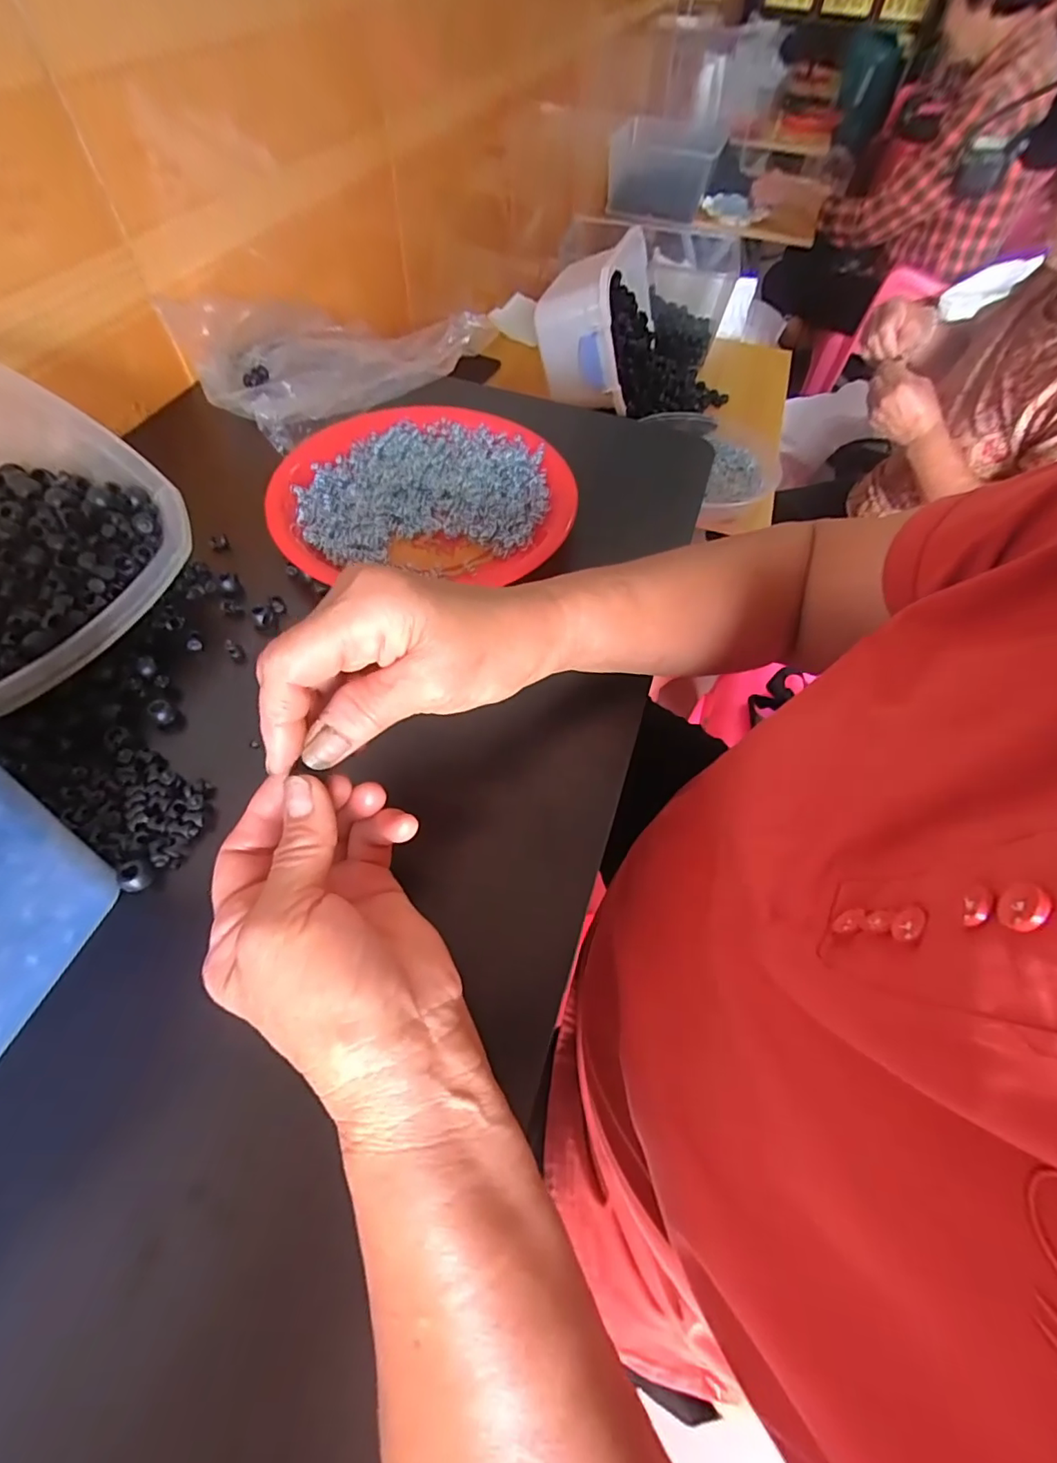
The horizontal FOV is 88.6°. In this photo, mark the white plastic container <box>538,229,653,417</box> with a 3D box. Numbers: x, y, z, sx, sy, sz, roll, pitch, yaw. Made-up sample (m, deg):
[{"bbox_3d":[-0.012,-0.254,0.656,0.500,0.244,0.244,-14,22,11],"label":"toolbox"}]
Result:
[{"bbox_3d":[0.110,-0.659,0.880,0.148,0.177,0.278,8,57,28],"label":"white plastic container"}]

